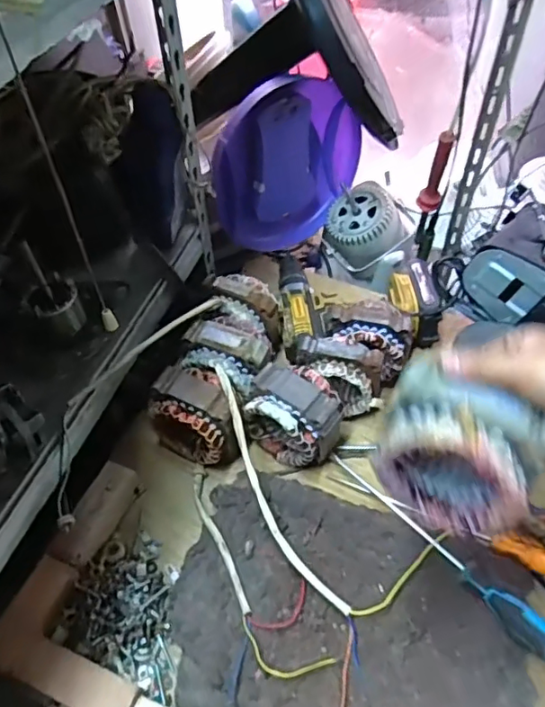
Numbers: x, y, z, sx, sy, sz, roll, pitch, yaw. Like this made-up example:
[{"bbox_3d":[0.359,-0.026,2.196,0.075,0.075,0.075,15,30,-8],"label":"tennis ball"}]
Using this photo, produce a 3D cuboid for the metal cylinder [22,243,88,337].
[{"bbox_3d":[-0.257,-0.072,0.644,0.058,0.130,0.044,-35,58,-21],"label":"metal cylinder"}]

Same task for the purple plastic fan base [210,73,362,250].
[{"bbox_3d":[0.021,-0.286,0.878,0.260,0.248,0.054,-31,57,-19],"label":"purple plastic fan base"}]

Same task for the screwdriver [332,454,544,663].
[{"bbox_3d":[0.175,0.205,0.594,0.032,0.028,0.302,-37,59,-23],"label":"screwdriver"}]

